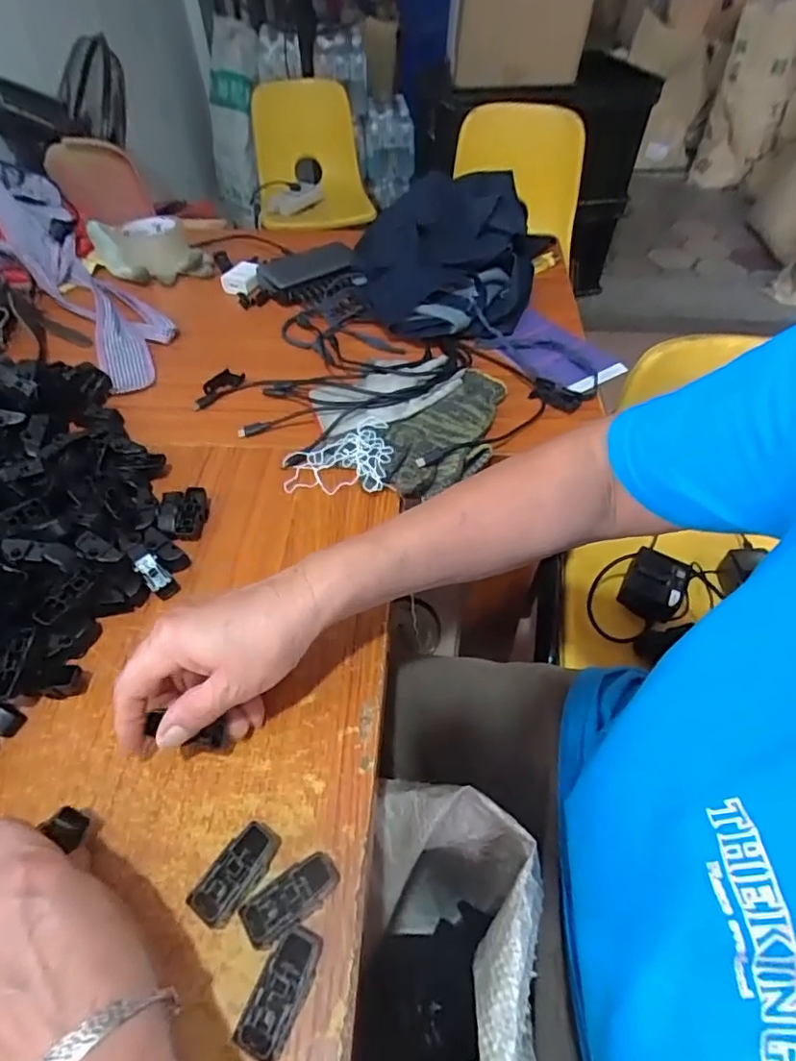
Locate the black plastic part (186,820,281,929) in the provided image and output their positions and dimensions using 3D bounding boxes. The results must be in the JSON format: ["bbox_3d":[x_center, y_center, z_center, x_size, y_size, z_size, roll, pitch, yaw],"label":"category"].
[{"bbox_3d":[-0.087,0.188,0.313,0.024,0.021,0.052,29,56,22],"label":"black plastic part"}]

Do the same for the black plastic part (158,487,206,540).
[{"bbox_3d":[-0.181,-0.013,0.477,0.038,0.023,0.042,-2,50,-1],"label":"black plastic part"}]

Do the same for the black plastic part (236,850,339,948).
[{"bbox_3d":[-0.057,0.196,0.304,0.051,0.018,0.023,-32,57,-24],"label":"black plastic part"}]

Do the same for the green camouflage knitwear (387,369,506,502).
[{"bbox_3d":[0.054,-0.096,0.541,0.082,0.021,0.182,34,58,26],"label":"green camouflage knitwear"}]

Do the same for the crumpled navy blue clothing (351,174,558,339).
[{"bbox_3d":[0.062,-0.364,0.727,0.232,0.065,0.333,13,51,11],"label":"crumpled navy blue clothing"}]

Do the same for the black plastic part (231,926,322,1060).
[{"bbox_3d":[-0.057,0.227,0.280,0.024,0.017,0.051,19,53,15],"label":"black plastic part"}]

